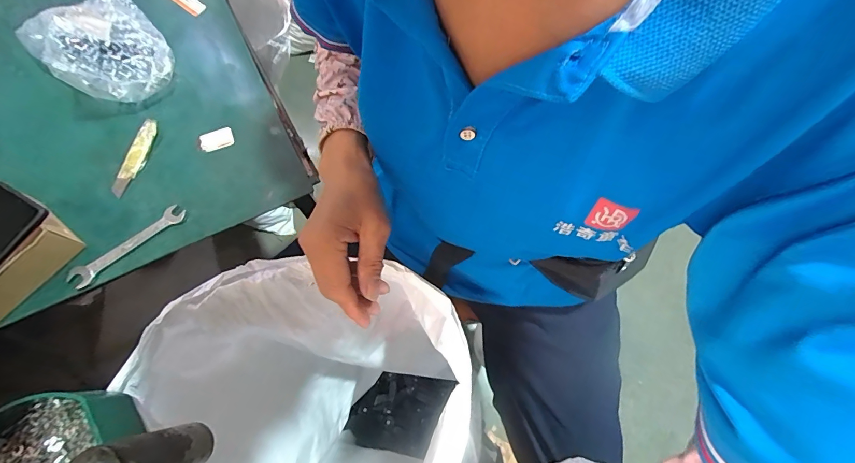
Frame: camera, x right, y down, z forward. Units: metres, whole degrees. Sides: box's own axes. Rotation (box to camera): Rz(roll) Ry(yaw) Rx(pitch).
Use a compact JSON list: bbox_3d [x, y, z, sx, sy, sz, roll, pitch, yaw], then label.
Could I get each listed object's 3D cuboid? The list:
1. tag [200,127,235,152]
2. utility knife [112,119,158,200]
[{"bbox_3d":[-0.293,-0.129,0.533,0.044,0.004,0.031,-22,71,-8],"label":"tag"},{"bbox_3d":[-0.400,-0.103,0.521,0.027,0.008,0.116,9,70,4],"label":"utility knife"}]

